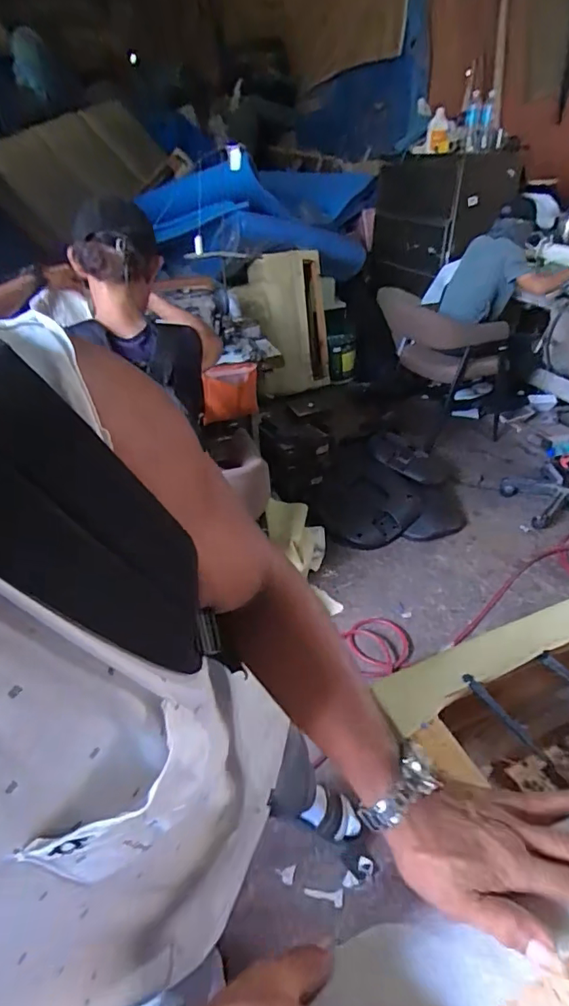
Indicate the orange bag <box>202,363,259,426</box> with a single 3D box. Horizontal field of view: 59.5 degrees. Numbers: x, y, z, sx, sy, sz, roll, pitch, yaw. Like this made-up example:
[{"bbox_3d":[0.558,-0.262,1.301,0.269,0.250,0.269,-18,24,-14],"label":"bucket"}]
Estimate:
[{"bbox_3d":[-0.187,-0.395,1.794,0.178,0.189,0.085,-2,35,-1],"label":"orange bag"}]

